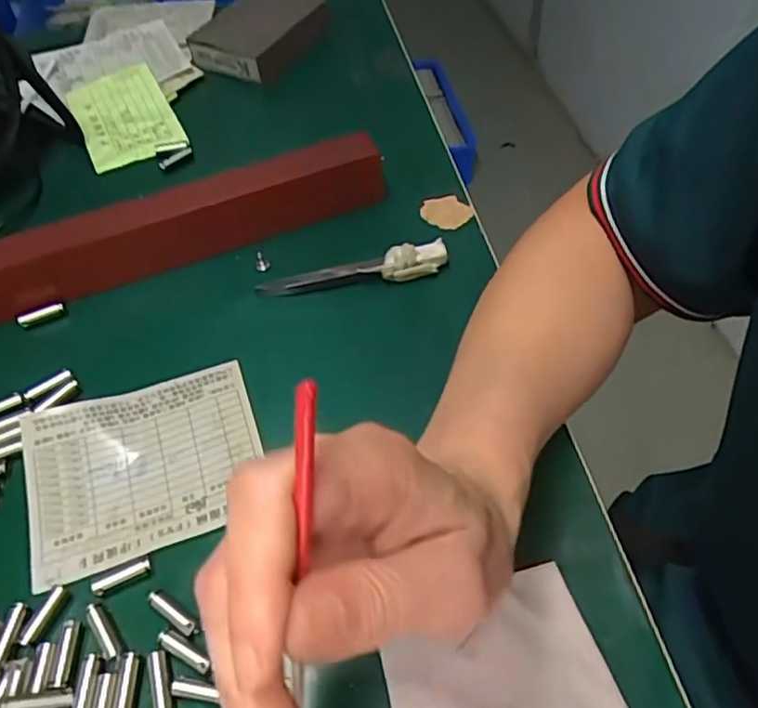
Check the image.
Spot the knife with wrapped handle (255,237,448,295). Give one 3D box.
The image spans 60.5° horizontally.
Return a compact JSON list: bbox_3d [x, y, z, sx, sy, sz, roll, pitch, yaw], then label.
[{"bbox_3d":[-0.014,-0.047,0.369,0.105,0.019,0.013,-9,52,-3],"label":"knife with wrapped handle"}]

